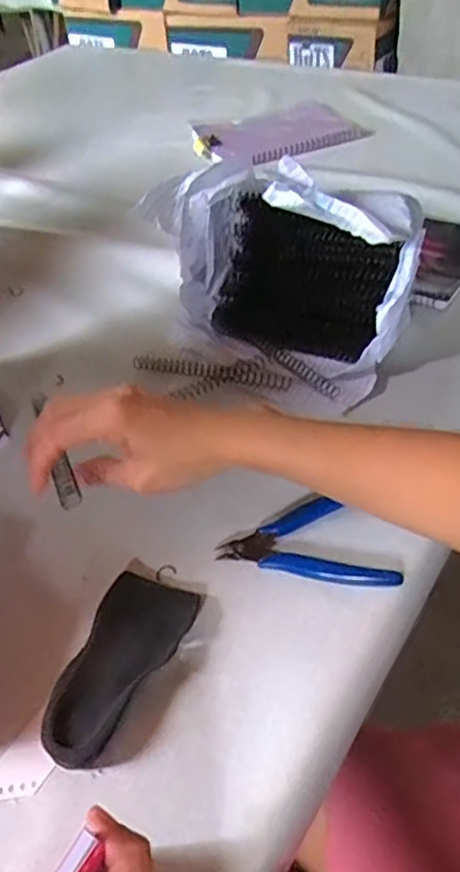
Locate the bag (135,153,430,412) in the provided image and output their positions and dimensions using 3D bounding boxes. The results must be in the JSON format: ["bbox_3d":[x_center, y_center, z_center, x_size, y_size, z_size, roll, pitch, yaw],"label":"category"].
[{"bbox_3d":[0.052,-0.155,0.557,0.223,0.148,0.123,29,56,29],"label":"bag"}]

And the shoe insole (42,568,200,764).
[{"bbox_3d":[-0.069,0.139,0.389,0.056,0.019,0.122,16,50,20],"label":"shoe insole"}]

